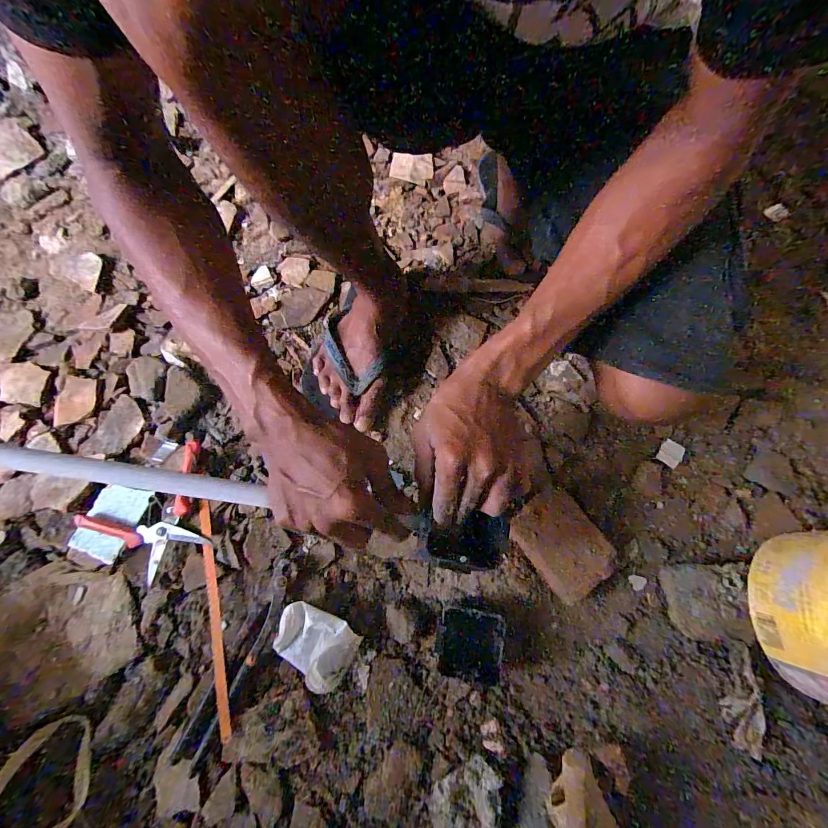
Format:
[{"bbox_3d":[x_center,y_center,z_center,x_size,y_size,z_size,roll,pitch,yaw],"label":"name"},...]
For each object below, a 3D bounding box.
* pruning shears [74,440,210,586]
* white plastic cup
[{"bbox_3d":[-0.323,0.131,0.481,0.168,0.022,0.124,-36,74,-10],"label":"pruning shears"},{"bbox_3d":[-0.113,0.257,0.429,0.090,0.034,0.071,28,74,10],"label":"white plastic cup"}]

